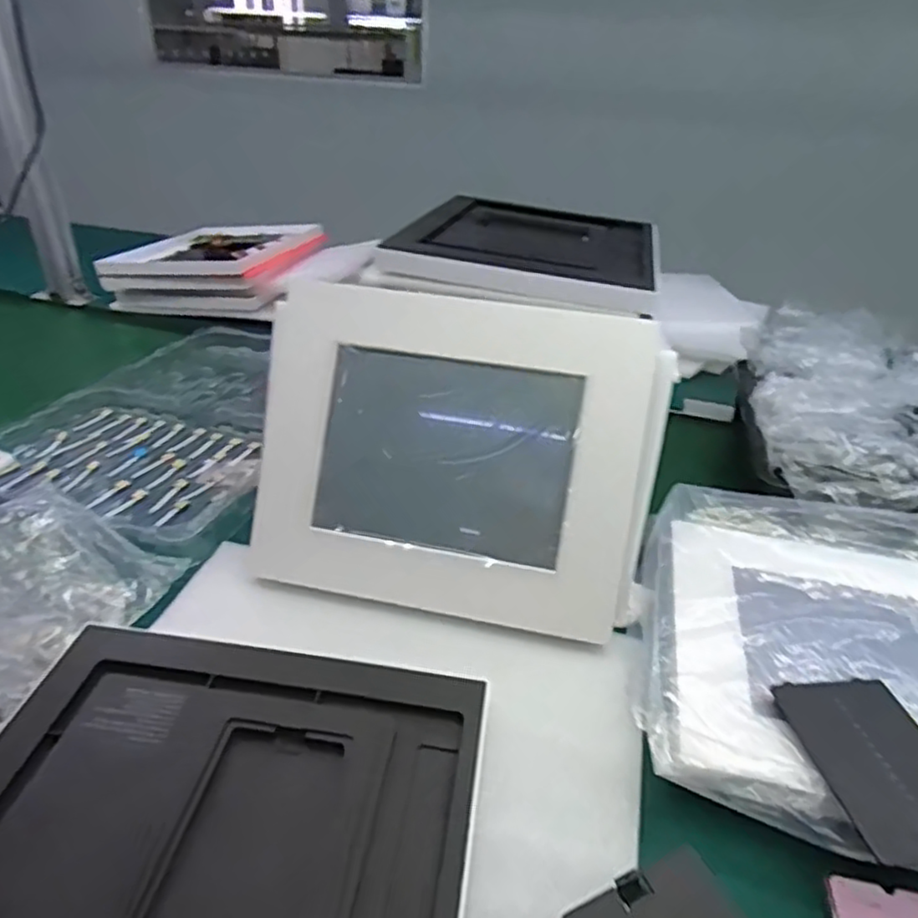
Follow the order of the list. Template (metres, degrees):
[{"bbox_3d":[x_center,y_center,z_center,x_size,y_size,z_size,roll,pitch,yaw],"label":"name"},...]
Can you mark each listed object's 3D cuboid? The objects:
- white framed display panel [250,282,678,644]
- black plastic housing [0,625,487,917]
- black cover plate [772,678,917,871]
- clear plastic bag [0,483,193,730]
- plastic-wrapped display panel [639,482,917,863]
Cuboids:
[{"bbox_3d":[-0.006,0.000,0.529,0.320,0.242,0.025,8,5,9],"label":"white framed display panel"},{"bbox_3d":[-0.144,0.211,0.378,0.296,0.021,0.238,7,32,6],"label":"black plastic housing"},{"bbox_3d":[0.260,0.185,0.403,0.079,0.006,0.116,-1,32,-6],"label":"black cover plate"},{"bbox_3d":[-0.327,0.107,0.496,0.142,0.017,0.186,35,37,-1],"label":"clear plastic bag"},{"bbox_3d":[0.341,0.144,0.479,0.395,0.045,0.316,12,33,13],"label":"plastic-wrapped display panel"}]

